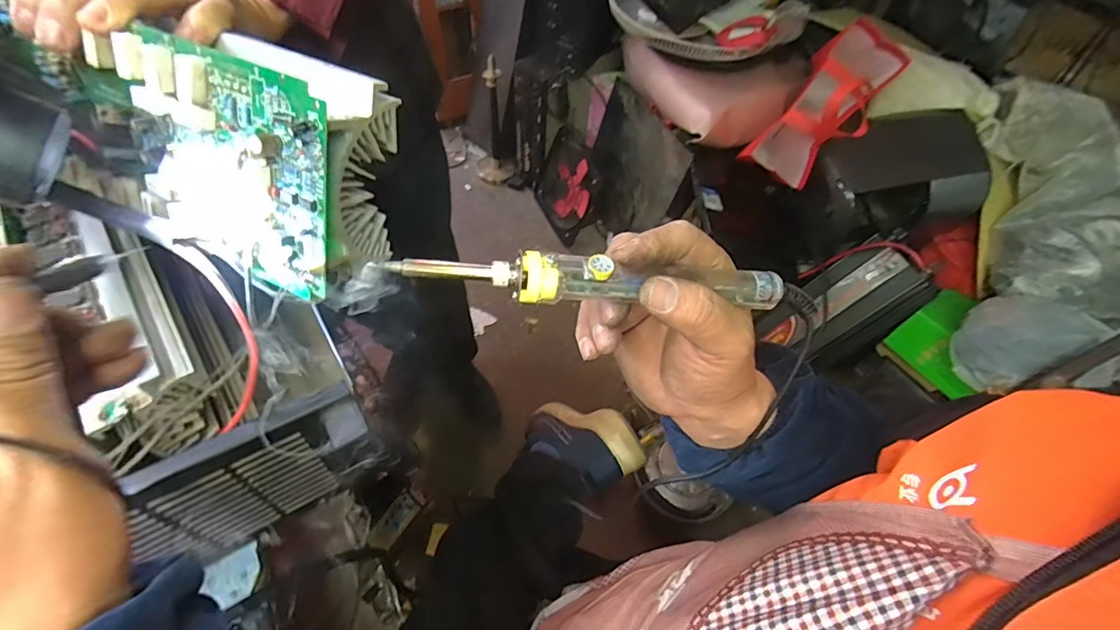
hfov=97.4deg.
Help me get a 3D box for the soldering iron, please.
[{"bbox_3d":[0.018,-0.018,0.249,0.208,0.019,0.020,2,54,-12],"label":"soldering iron"}]

